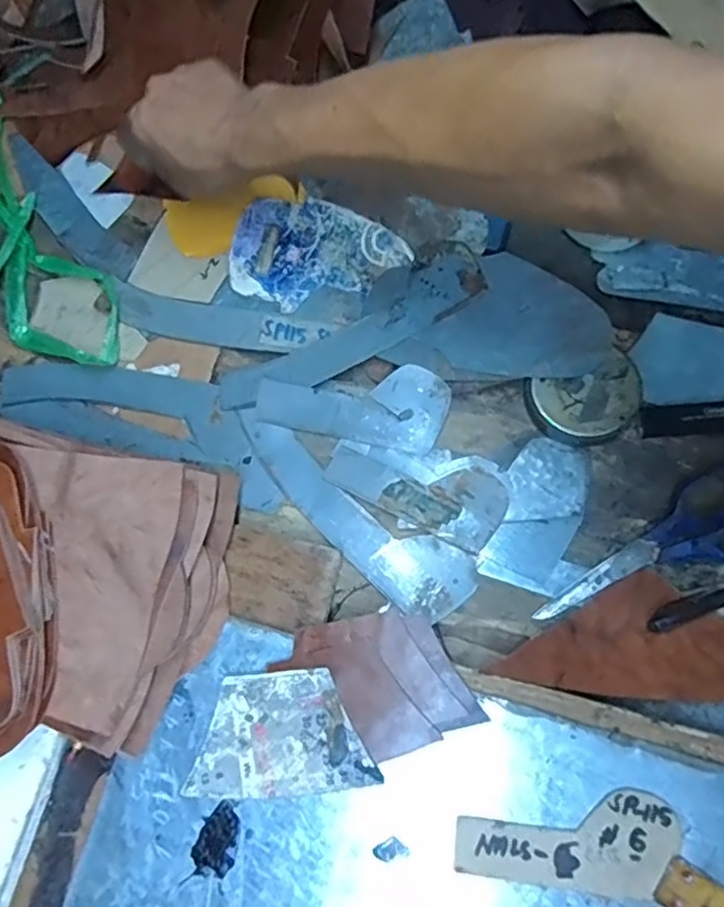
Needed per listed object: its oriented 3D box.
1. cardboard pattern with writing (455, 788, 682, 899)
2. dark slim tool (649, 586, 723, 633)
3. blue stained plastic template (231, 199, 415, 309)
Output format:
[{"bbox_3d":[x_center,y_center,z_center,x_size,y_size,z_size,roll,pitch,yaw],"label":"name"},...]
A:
[{"bbox_3d":[0.119,0.225,0.365,0.124,0.005,0.052,0,74,6],"label":"cardboard pattern with writing"},{"bbox_3d":[0.245,0.090,0.409,0.123,0.009,0.015,-20,78,-6],"label":"dark slim tool"},{"bbox_3d":[-0.038,-0.157,0.500,0.134,0.004,0.092,22,86,5],"label":"blue stained plastic template"}]

